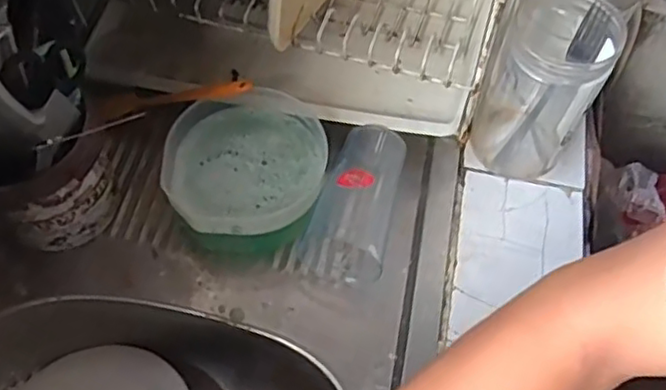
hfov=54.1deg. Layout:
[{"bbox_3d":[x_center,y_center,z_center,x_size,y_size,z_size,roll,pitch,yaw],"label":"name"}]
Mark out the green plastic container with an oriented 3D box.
[{"bbox_3d":[-0.079,-0.020,0.606,0.146,0.060,0.150,-12,60,-10],"label":"green plastic container"}]

